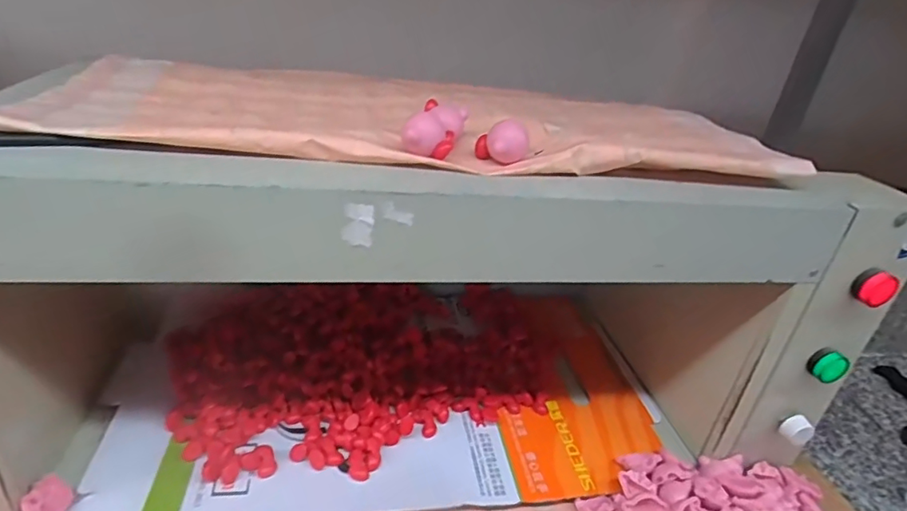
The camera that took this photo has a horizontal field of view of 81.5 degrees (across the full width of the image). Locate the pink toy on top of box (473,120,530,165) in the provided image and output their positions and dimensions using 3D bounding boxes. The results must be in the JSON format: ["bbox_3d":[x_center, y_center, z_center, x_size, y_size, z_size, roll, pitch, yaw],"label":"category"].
[{"bbox_3d":[0.034,-0.079,0.360,0.027,0.026,0.028,-13,35,-29],"label":"pink toy on top of box"}]

